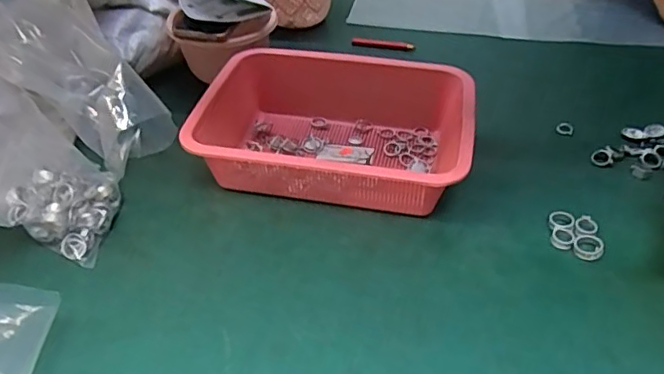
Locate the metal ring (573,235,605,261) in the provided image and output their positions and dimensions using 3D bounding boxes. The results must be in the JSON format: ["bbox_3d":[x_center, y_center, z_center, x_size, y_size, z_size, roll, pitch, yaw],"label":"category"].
[{"bbox_3d":[0.258,0.061,0.566,0.028,0.009,0.029,0,41,0],"label":"metal ring"}]

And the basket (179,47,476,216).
[{"bbox_3d":[0.005,-0.063,0.656,0.303,0.081,0.201,5,41,6],"label":"basket"}]

